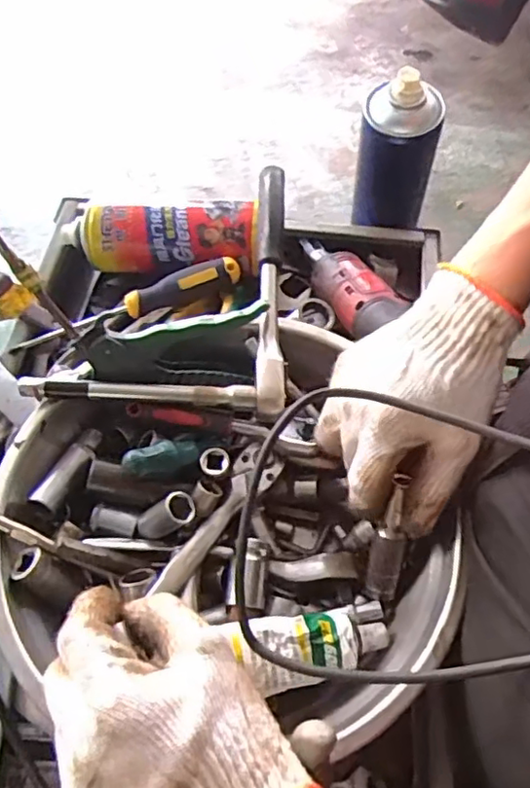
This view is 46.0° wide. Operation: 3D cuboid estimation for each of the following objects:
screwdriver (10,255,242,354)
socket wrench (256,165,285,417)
[{"bbox_3d":[-0.106,-0.068,0.490,0.184,0.026,0.022,-20,61,-12],"label":"screwdriver"},{"bbox_3d":[0.004,-0.076,0.421,0.018,0.037,0.182,1,59,1],"label":"socket wrench"}]

